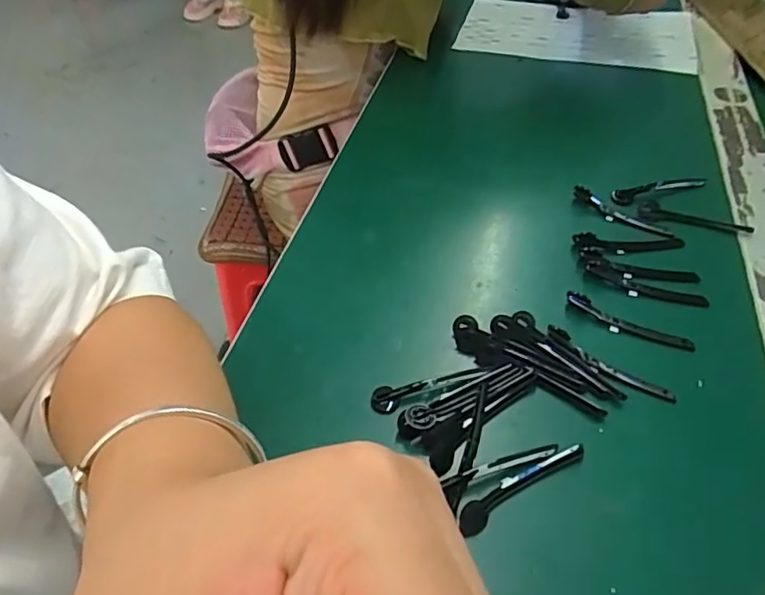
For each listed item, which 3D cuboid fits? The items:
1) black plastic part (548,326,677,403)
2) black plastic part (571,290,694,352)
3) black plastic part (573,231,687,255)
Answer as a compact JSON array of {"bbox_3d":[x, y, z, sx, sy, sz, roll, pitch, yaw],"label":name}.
[{"bbox_3d":[0.123,0.038,0.301,0.072,0.004,0.012,31,70,19],"label":"black plastic part"},{"bbox_3d":[0.143,0.015,0.321,0.072,0.012,0.009,20,51,21],"label":"black plastic part"},{"bbox_3d":[0.166,-0.037,0.367,0.074,0.012,0.012,-4,47,0],"label":"black plastic part"}]

